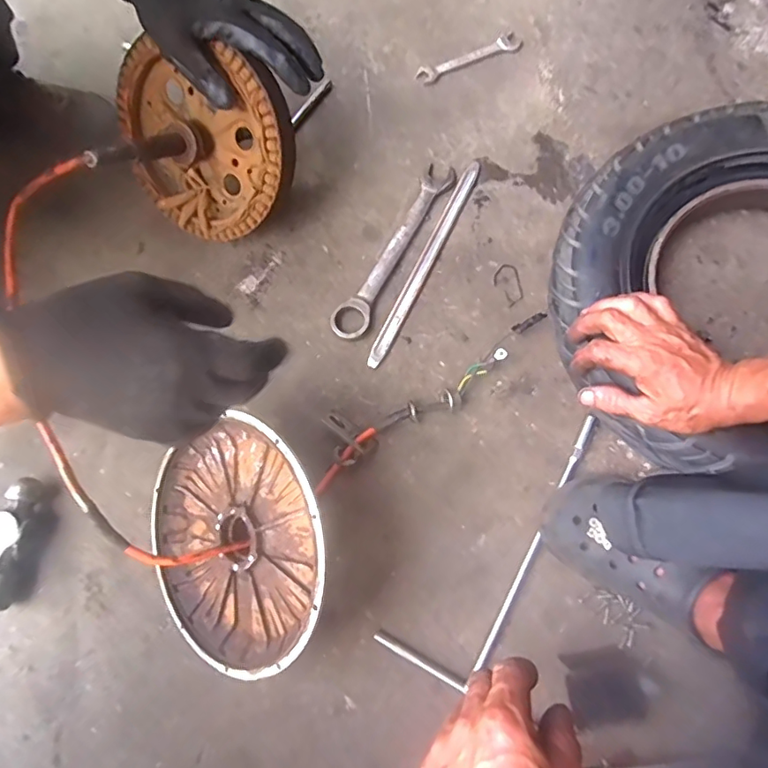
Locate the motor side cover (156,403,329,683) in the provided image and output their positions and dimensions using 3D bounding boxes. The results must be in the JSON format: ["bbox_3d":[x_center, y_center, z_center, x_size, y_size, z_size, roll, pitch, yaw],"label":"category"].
[{"bbox_3d":[-0.132,0.143,0.478,0.221,0.031,0.211,-26,75,31],"label":"motor side cover"}]

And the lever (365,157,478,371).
[{"bbox_3d":[0.050,-0.145,0.625,0.017,0.011,0.285,25,77,8],"label":"lever"}]

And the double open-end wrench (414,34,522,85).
[{"bbox_3d":[0.114,-0.435,0.710,0.147,0.007,0.031,-26,76,-6],"label":"double open-end wrench"}]

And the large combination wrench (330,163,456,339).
[{"bbox_3d":[0.015,-0.160,0.624,0.038,0.020,0.253,27,77,8],"label":"large combination wrench"}]

